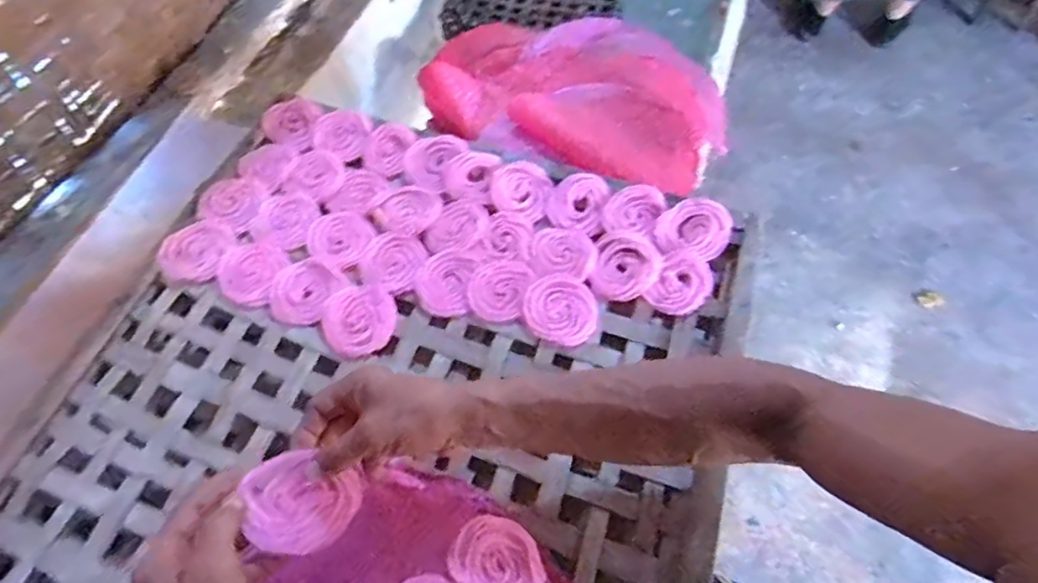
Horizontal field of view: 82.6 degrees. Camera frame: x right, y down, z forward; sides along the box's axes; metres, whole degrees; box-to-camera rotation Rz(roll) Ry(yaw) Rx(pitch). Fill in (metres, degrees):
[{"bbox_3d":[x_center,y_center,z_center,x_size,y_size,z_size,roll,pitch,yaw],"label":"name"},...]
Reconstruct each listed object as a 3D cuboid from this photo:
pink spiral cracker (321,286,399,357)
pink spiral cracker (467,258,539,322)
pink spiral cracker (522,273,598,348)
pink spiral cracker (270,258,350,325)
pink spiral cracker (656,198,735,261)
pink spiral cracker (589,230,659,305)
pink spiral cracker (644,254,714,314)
[{"bbox_3d":[-0.159,0.028,0.593,0.071,0.012,0.073,-2,59,3],"label":"pink spiral cracker"},{"bbox_3d":[-0.020,-0.002,0.608,0.061,0.016,0.069,19,62,14],"label":"pink spiral cracker"},{"bbox_3d":[0.042,0.018,0.593,0.074,0.022,0.067,37,68,22],"label":"pink spiral cracker"},{"bbox_3d":[-0.222,0.000,0.607,0.067,0.008,0.071,25,64,17],"label":"pink spiral cracker"},{"bbox_3d":[0.184,-0.067,0.612,0.072,0.013,0.069,-2,59,3],"label":"pink spiral cracker"},{"bbox_3d":[0.109,-0.026,0.604,0.063,0.012,0.079,11,60,10],"label":"pink spiral cracker"},{"bbox_3d":[0.163,-0.006,0.586,0.053,0.013,0.070,32,66,20],"label":"pink spiral cracker"}]

